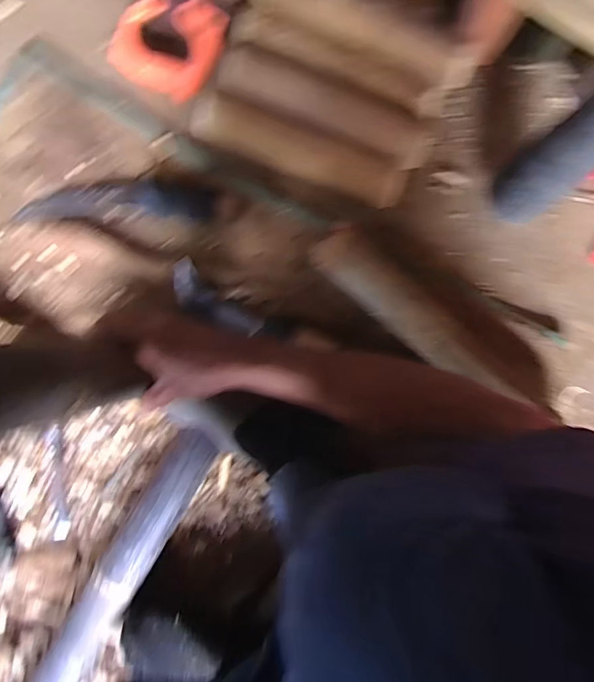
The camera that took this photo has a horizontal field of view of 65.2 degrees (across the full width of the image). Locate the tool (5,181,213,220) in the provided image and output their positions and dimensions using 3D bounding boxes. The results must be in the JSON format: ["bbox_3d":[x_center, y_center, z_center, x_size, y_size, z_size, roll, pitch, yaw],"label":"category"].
[{"bbox_3d":[-0.242,-0.188,0.616,0.265,0.022,0.050,-1,93,-1],"label":"tool"}]

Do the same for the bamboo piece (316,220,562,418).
[{"bbox_3d":[0.167,-0.023,0.624,0.340,0.059,0.068,38,91,-2],"label":"bamboo piece"}]

